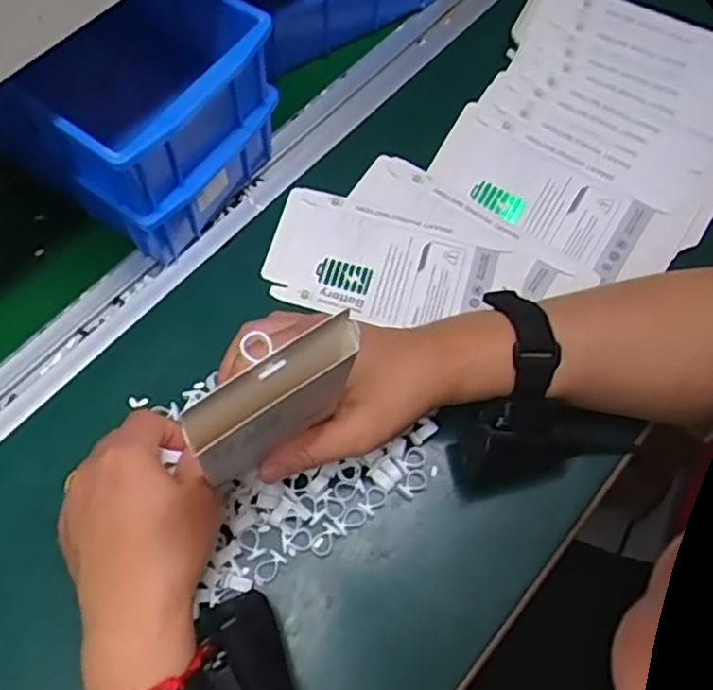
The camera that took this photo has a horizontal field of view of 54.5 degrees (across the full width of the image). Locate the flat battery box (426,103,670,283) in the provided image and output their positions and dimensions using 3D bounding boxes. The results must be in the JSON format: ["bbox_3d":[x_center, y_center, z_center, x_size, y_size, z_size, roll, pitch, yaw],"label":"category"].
[{"bbox_3d":[0.134,-0.108,0.497,0.159,0.011,0.071,31,89,8],"label":"flat battery box"}]

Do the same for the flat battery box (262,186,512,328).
[{"bbox_3d":[0.016,-0.055,0.475,0.150,0.010,0.080,17,67,5],"label":"flat battery box"}]

